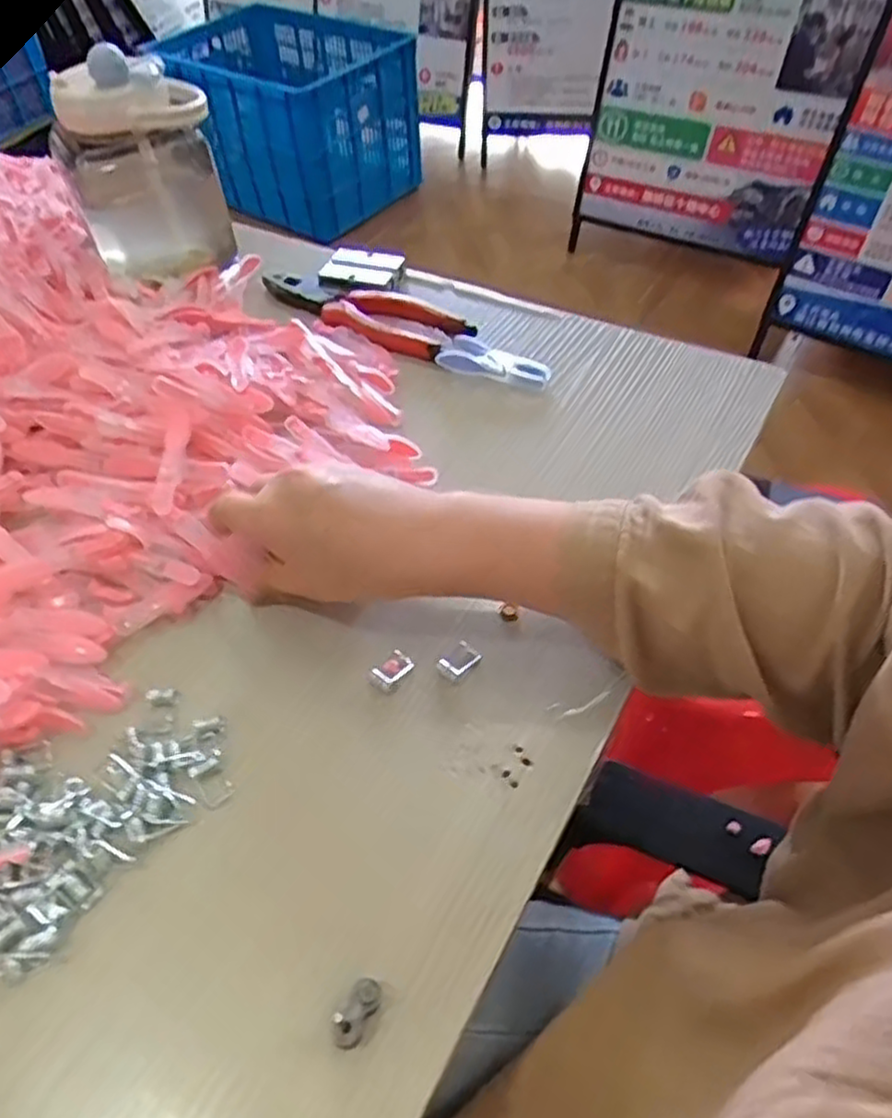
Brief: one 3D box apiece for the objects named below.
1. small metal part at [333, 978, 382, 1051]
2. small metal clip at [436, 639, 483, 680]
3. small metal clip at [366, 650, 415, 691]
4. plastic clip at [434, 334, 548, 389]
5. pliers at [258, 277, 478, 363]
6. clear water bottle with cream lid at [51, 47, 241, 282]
[{"bbox_3d":[-0.033,0.174,0.281,0.012,0.018,0.024,27,58,23],"label":"small metal part"},{"bbox_3d":[0.007,0.052,0.378,0.022,0.004,0.014,-38,61,-25],"label":"small metal clip"},{"bbox_3d":[-0.028,0.056,0.377,0.014,0.004,0.022,37,62,28],"label":"small metal clip"},{"bbox_3d":[0.035,-0.141,0.528,0.082,0.013,0.037,25,57,22],"label":"plastic clip"},{"bbox_3d":[-0.069,-0.201,0.589,0.187,0.020,0.055,27,58,22],"label":"pliers"},{"bbox_3d":[-0.252,-0.325,0.608,0.114,0.160,0.111,-22,53,-13],"label":"clear water bottle with cream lid"}]

